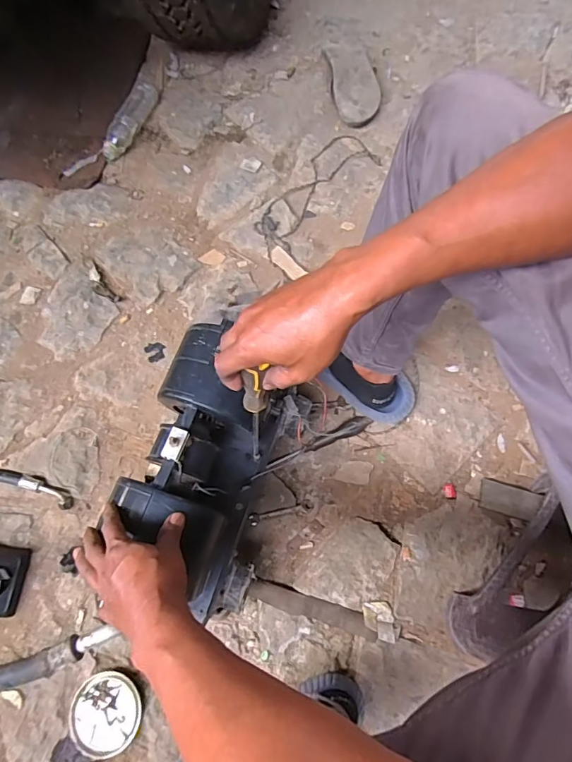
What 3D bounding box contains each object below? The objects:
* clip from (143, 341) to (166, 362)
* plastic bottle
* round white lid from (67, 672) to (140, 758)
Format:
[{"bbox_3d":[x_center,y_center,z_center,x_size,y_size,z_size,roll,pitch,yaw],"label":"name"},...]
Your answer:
[{"bbox_3d":[-0.254,-0.058,0.886,0.038,0.005,0.039,-26,73,-6],"label":"clip"},{"bbox_3d":[-0.358,-0.595,1.029,0.050,0.057,0.196,22,74,9],"label":"plastic bottle"},{"bbox_3d":[-0.271,0.501,0.679,0.108,0.023,0.103,-1,72,2],"label":"round white lid"}]

